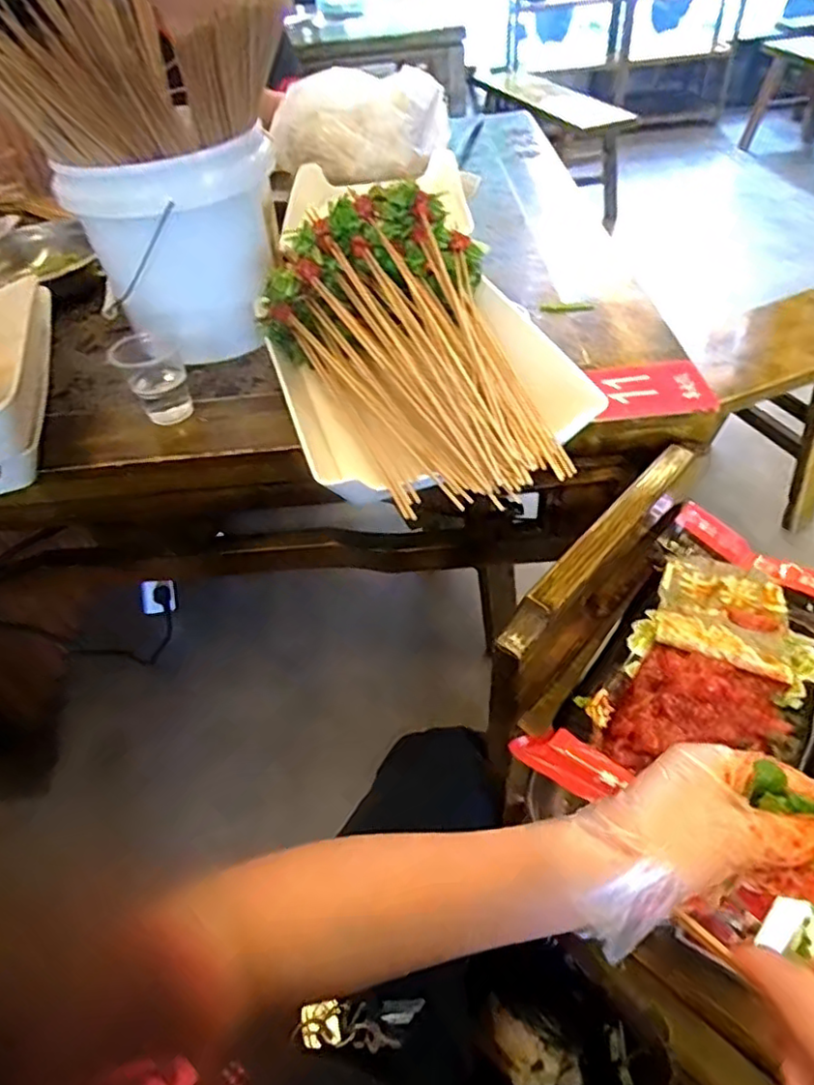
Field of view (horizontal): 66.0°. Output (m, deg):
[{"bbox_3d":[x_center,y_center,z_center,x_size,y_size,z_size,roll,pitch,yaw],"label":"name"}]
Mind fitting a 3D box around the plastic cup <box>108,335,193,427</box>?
[{"bbox_3d":[-0.274,-0.176,0.682,0.067,0.078,0.070,-4,47,4],"label":"plastic cup"}]

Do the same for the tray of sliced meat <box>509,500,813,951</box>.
[{"bbox_3d":[0.240,0.100,0.492,0.182,0.035,0.311,29,56,29],"label":"tray of sliced meat"}]

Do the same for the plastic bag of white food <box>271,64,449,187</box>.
[{"bbox_3d":[-0.080,-0.727,1.084,0.306,0.116,0.304,-5,47,2],"label":"plastic bag of white food"}]

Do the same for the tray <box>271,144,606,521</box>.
[{"bbox_3d":[0.005,-0.181,0.549,0.239,0.141,0.333,-16,47,-8],"label":"tray"}]

